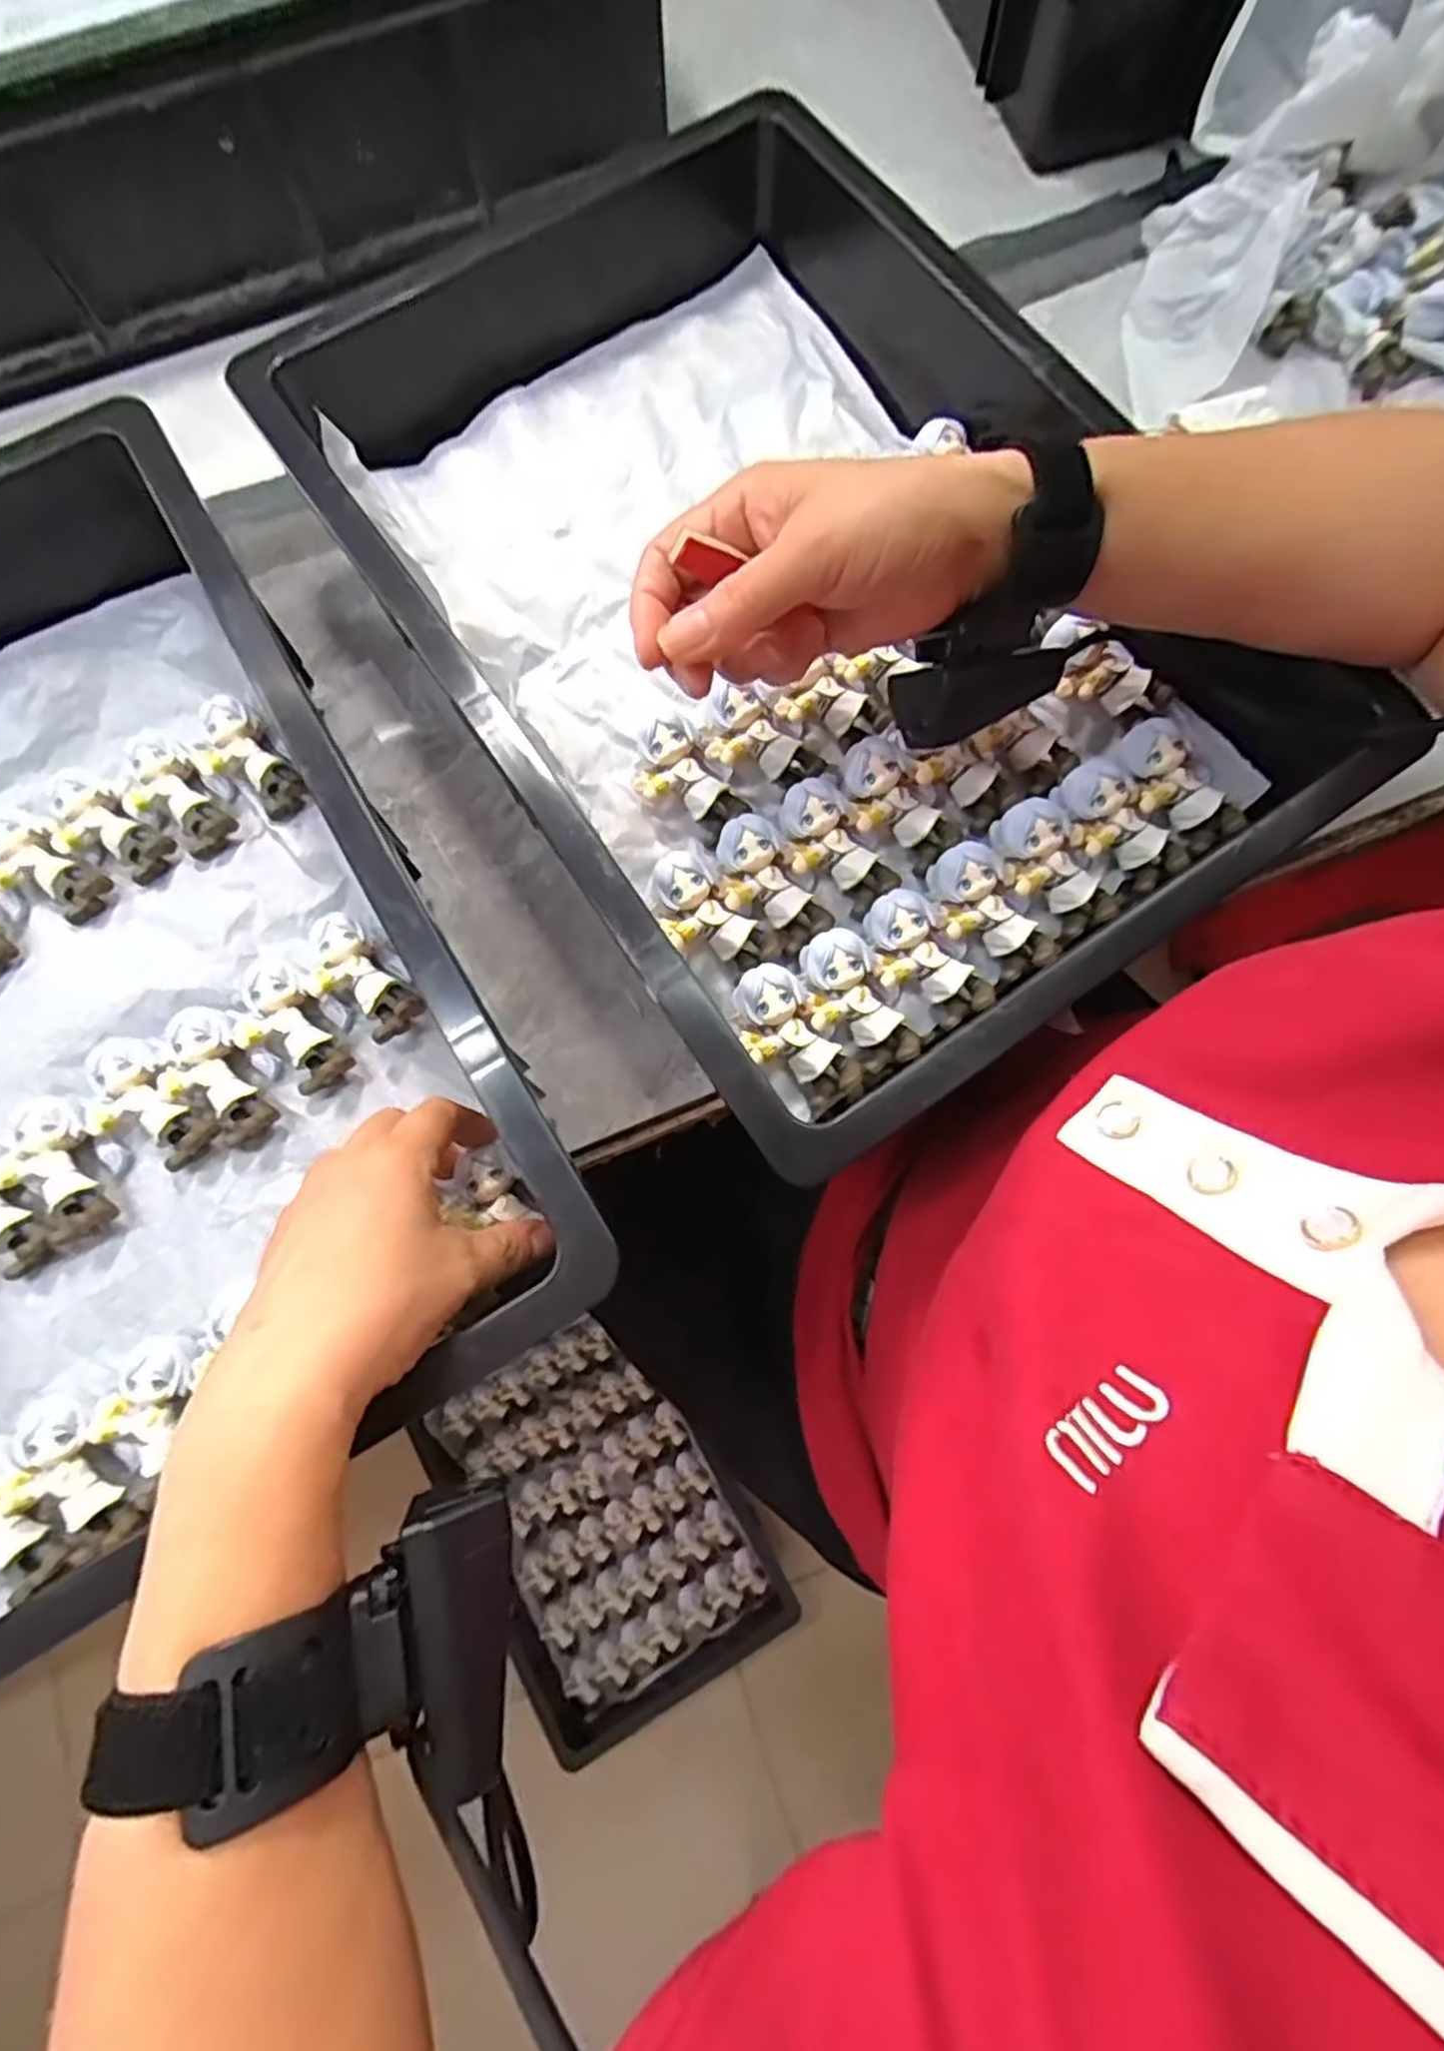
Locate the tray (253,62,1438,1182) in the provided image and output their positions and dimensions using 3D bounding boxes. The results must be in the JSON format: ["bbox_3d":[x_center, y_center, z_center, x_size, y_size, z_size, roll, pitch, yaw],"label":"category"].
[{"bbox_3d":[0.021,-0.191,0.357,0.288,0.078,0.419,-34,79,-7],"label":"tray"}]

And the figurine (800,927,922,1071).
[{"bbox_3d":[0.054,-0.009,0.337,0.034,0.021,0.062,-35,94,-7],"label":"figurine"}]

